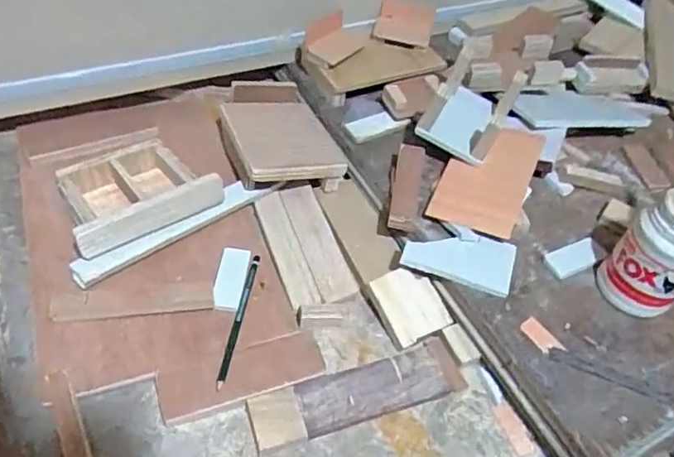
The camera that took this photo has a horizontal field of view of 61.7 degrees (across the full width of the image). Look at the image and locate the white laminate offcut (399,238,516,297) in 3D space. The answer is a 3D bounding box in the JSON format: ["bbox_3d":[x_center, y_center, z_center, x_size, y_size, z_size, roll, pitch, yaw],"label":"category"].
[{"bbox_3d":[0.134,0.033,0.621,0.114,0.017,0.065,13,55,18],"label":"white laminate offcut"}]

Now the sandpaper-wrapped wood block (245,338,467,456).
[{"bbox_3d":[0.022,0.164,0.557,0.214,0.018,0.053,-13,52,-19],"label":"sandpaper-wrapped wood block"}]

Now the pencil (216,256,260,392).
[{"bbox_3d":[-0.102,0.092,0.586,0.009,0.010,0.161,10,48,0],"label":"pencil"}]

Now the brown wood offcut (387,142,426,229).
[{"bbox_3d":[0.082,-0.046,0.668,0.033,0.027,0.117,11,59,4],"label":"brown wood offcut"}]

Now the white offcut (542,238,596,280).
[{"bbox_3d":[0.267,0.034,0.638,0.071,0.012,0.030,-18,54,-23],"label":"white offcut"}]

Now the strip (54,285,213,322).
[{"bbox_3d":[-0.209,0.077,0.581,0.157,0.006,0.027,-3,62,-13],"label":"strip"}]

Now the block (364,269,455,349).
[{"bbox_3d":[0.078,0.082,0.610,0.064,0.011,0.077,-27,74,-3],"label":"block"}]

